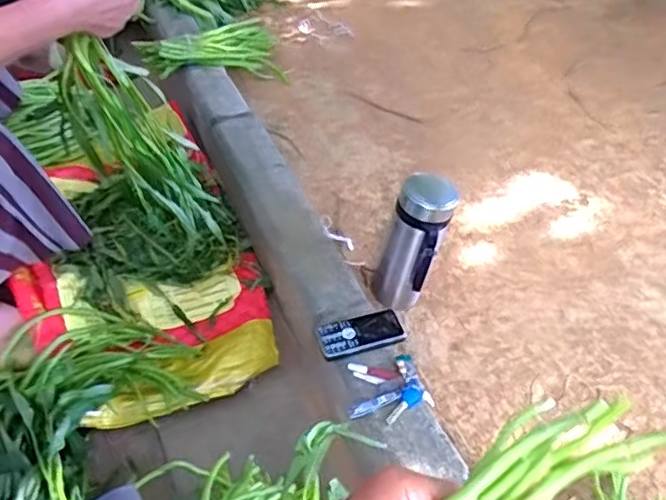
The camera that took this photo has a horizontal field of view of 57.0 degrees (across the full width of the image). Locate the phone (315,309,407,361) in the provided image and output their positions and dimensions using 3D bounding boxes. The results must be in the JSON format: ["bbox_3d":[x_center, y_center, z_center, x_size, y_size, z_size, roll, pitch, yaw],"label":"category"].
[{"bbox_3d":[0.041,0.120,0.880,0.125,0.019,0.055,-12,49,-17],"label":"phone"}]

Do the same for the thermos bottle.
[{"bbox_3d":[0.121,0.002,0.963,0.090,0.246,0.081,16,48,7],"label":"thermos bottle"}]

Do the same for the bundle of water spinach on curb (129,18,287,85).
[{"bbox_3d":[-0.262,-0.423,1.361,0.317,0.135,0.075,-18,51,-21],"label":"bundle of water spinach on curb"}]

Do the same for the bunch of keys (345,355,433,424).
[{"bbox_3d":[0.077,0.190,0.842,0.117,0.031,0.087,-7,48,-13],"label":"bunch of keys"}]

